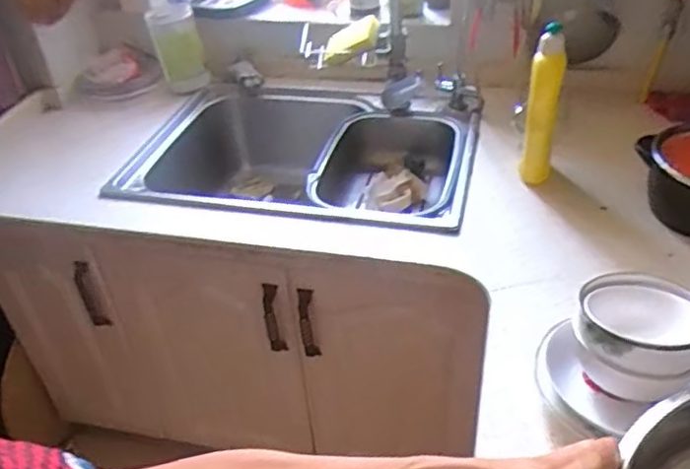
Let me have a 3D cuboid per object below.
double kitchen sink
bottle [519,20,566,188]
[{"bbox_3d":[-0.081,-0.100,1.217,0.627,0.211,0.377,5,40,12],"label":"double kitchen sink"},{"bbox_3d":[0.307,-0.198,0.988,0.048,0.253,0.051,8,41,16],"label":"bottle"}]

